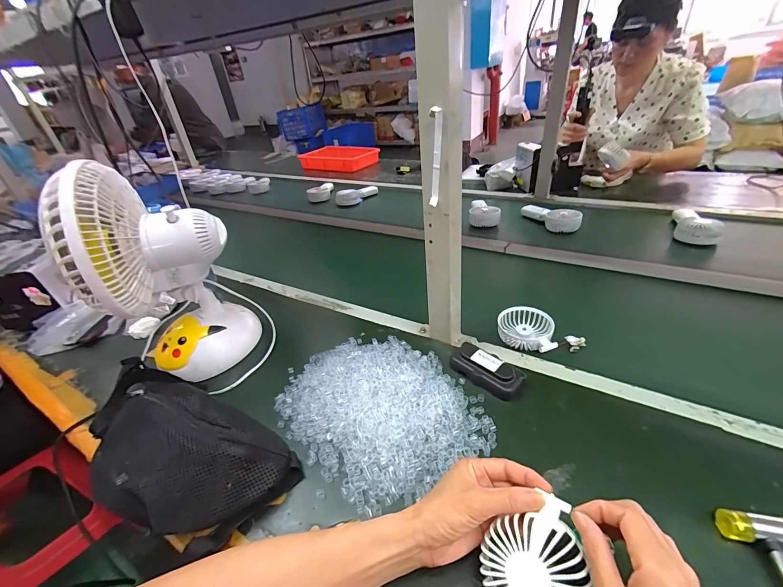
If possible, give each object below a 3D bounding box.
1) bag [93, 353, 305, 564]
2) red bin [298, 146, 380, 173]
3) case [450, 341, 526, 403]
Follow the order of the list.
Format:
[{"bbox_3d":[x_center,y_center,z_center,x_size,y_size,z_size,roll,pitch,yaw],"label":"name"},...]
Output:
[{"bbox_3d":[-0.287,0.185,0.439,0.340,0.082,0.160,9,38,23],"label":"bag"},{"bbox_3d":[-0.269,-0.671,1.727,0.380,0.073,0.221,15,40,29],"label":"red bin"},{"bbox_3d":[0.135,0.111,0.509,0.045,0.032,0.107,-30,40,-30],"label":"case"}]

